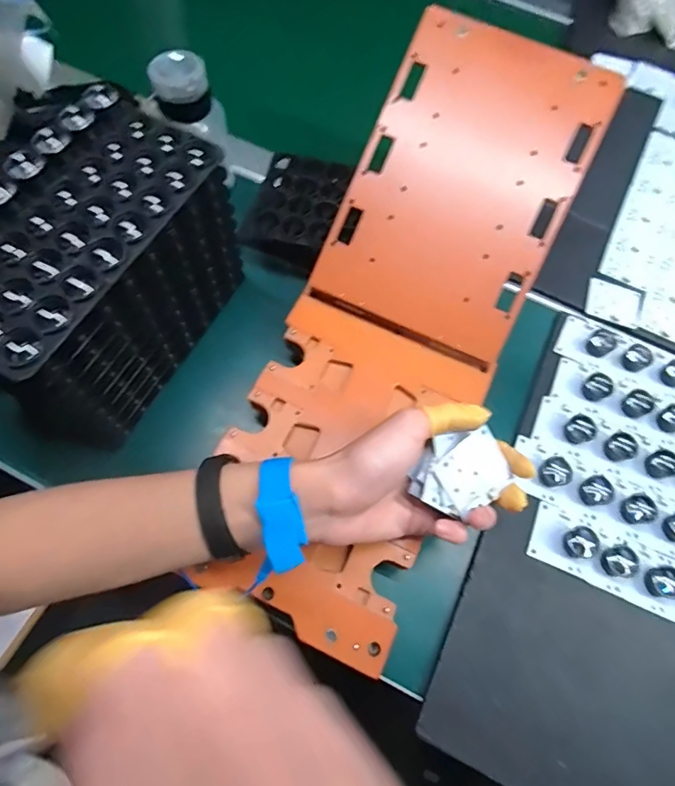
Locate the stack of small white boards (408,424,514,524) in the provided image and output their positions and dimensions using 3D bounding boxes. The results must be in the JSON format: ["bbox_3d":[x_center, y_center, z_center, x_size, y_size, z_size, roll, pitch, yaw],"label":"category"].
[{"bbox_3d":[0.076,0.051,0.305,0.057,0.020,0.044,-19,93,-15],"label":"stack of small white boards"}]

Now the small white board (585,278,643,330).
[{"bbox_3d":[0.262,-0.085,0.447,0.049,0.004,0.046,19,69,5],"label":"small white board"}]

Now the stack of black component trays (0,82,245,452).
[{"bbox_3d":[-0.161,-0.080,0.336,0.095,0.148,0.196,27,70,8],"label":"stack of black component trays"}]

